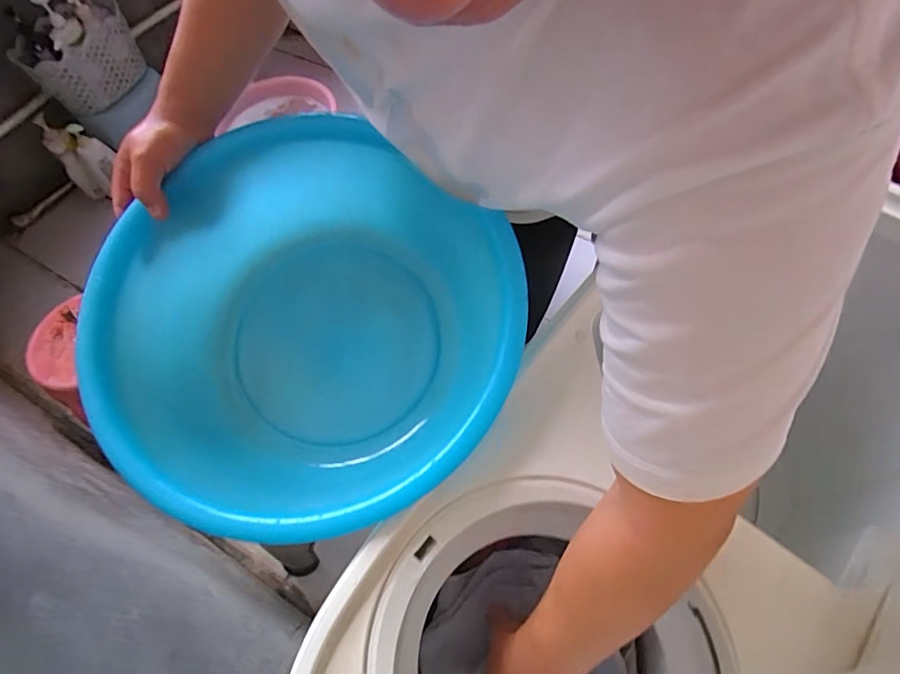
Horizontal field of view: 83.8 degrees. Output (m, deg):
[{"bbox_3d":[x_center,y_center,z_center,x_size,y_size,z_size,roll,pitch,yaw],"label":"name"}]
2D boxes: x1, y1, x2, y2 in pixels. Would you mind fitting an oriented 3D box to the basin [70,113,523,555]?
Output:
[{"bbox_3d":[-0.115,-0.016,0.499,0.362,0.168,0.345,-1,62,2],"label":"basin"}]

